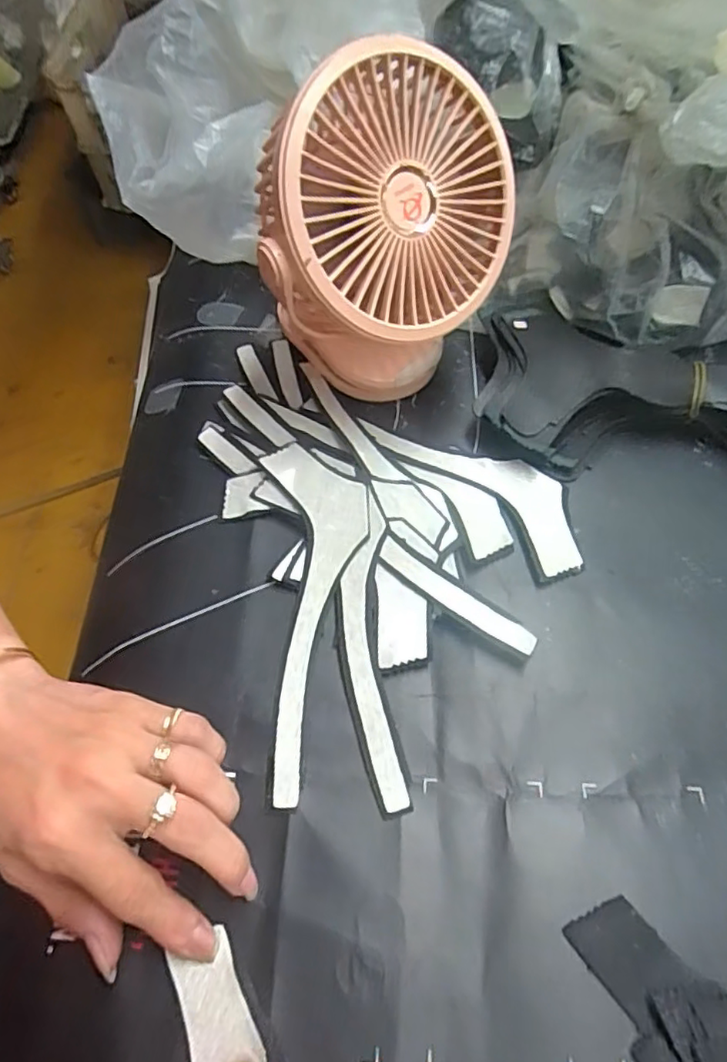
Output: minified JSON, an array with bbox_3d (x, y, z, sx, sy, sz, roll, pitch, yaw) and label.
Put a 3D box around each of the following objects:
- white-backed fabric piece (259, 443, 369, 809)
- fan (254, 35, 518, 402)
[{"bbox_3d":[-0.021,0.036,0.308,0.055,0.007,0.183,-9,65,4],"label":"white-backed fabric piece"},{"bbox_3d":[0.011,-0.151,0.325,0.132,0.160,0.109,-15,61,-7],"label":"fan"}]

